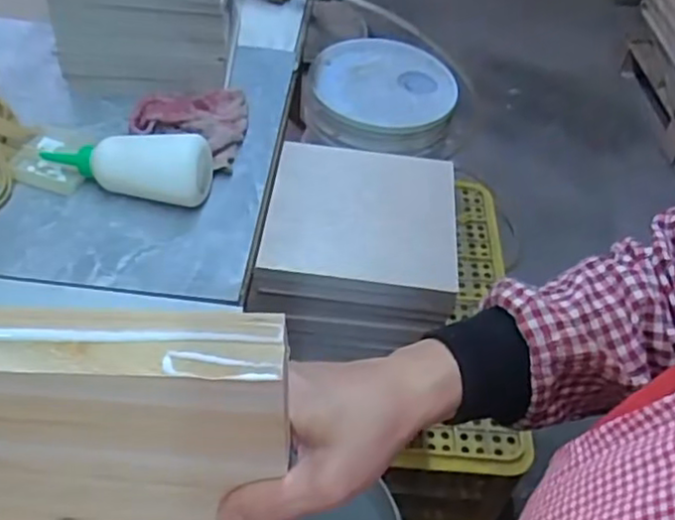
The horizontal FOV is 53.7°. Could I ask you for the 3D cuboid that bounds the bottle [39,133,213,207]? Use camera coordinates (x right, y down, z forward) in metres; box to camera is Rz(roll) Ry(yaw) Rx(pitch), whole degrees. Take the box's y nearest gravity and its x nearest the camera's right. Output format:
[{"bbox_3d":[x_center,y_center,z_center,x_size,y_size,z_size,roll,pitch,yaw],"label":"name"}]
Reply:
[{"bbox_3d":[-0.196,-0.083,0.609,0.159,0.054,0.051,5,48,-3],"label":"bottle"}]

